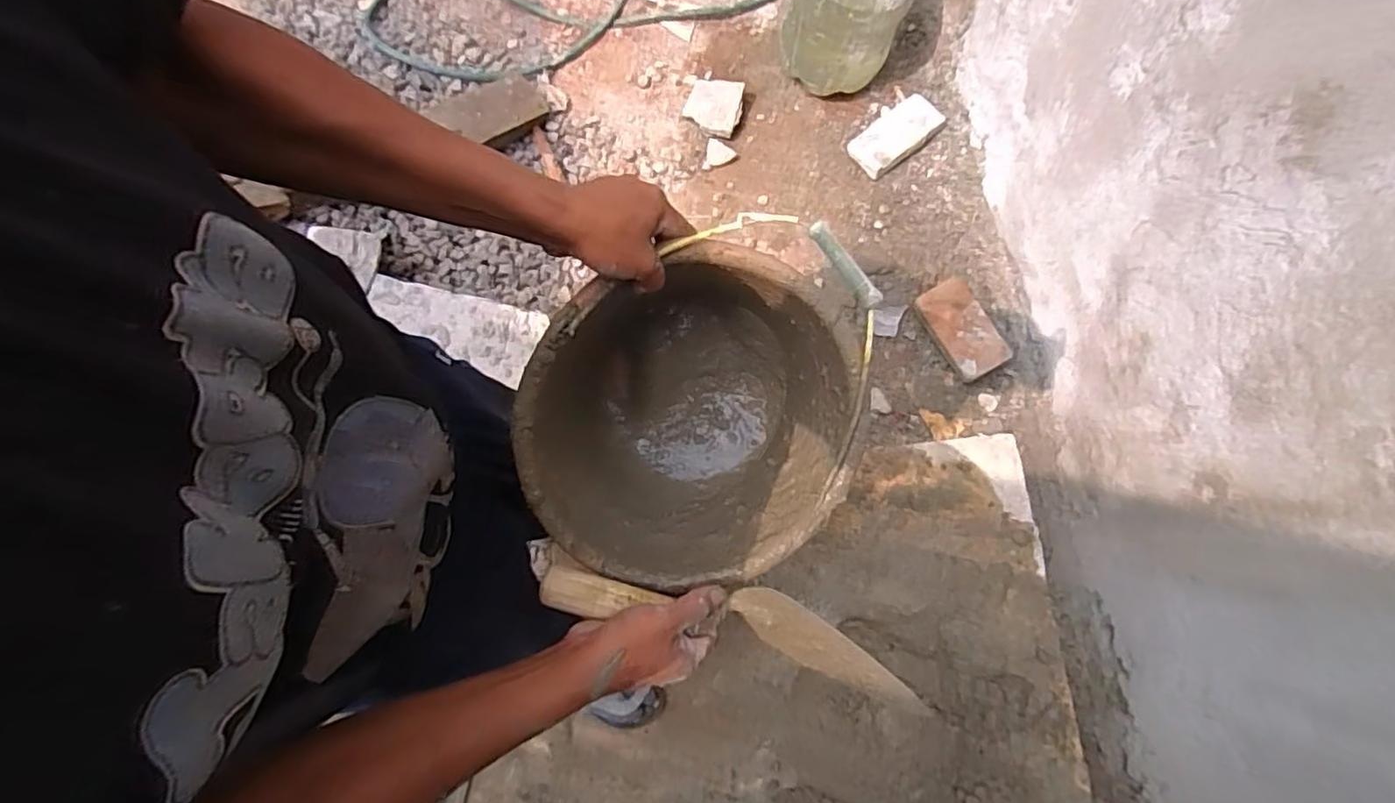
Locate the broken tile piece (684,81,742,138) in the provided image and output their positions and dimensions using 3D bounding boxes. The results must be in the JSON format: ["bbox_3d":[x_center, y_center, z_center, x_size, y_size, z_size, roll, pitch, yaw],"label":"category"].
[{"bbox_3d":[0.037,-0.681,1.475,0.144,0.021,0.113,20,104,23],"label":"broken tile piece"}]

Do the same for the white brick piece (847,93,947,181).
[{"bbox_3d":[0.451,-0.607,1.459,0.201,0.036,0.120,-40,70,5],"label":"white brick piece"}]

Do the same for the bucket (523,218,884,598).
[{"bbox_3d":[-0.001,0.017,0.600,0.263,0.250,0.292,24,91,3],"label":"bucket"}]

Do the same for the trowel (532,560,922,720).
[{"bbox_3d":[0.024,0.174,0.512,0.297,0.064,0.056,13,78,4],"label":"trowel"}]

